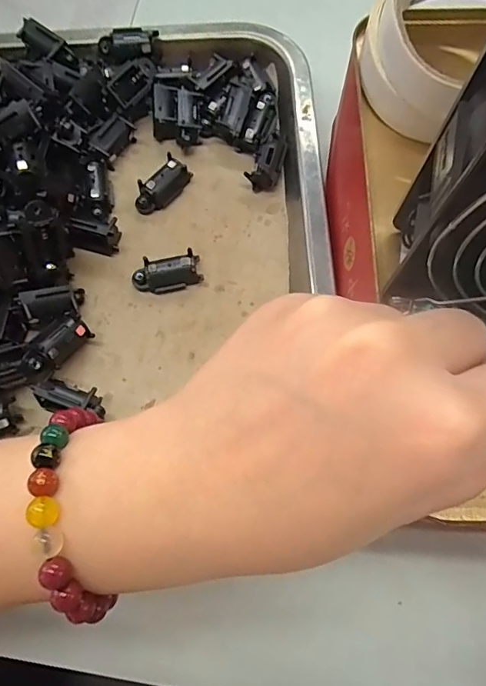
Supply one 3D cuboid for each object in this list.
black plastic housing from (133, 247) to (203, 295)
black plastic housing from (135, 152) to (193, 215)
[{"bbox_3d":[-0.040,-0.037,0.255,0.036,0.013,0.017,-11,73,-2],"label":"black plastic housing"},{"bbox_3d":[-0.046,-0.088,0.272,0.015,0.013,0.035,38,77,12],"label":"black plastic housing"}]

